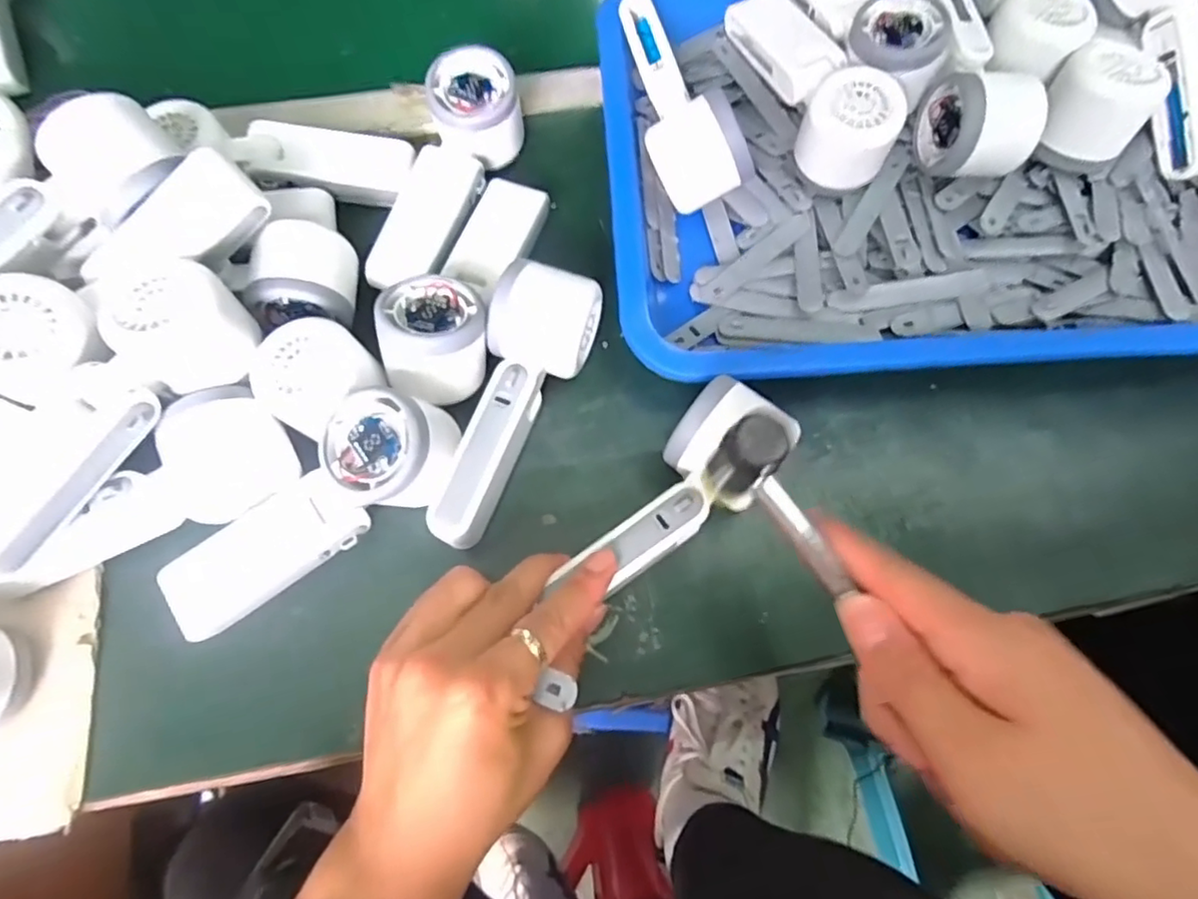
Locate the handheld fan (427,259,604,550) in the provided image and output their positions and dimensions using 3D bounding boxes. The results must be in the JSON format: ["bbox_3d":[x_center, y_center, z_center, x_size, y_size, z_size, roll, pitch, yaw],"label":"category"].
[{"bbox_3d":[-0.047,-0.023,0.344,0.052,0.057,0.159,16,69,5],"label":"handheld fan"}]

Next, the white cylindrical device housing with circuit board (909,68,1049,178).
[{"bbox_3d":[0.240,-0.210,0.396,0.055,0.058,0.058,-12,69,-6],"label":"white cylindrical device housing with circuit board"}]

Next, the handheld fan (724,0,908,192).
[{"bbox_3d":[0.138,-0.247,0.418,0.055,0.061,0.163,-17,70,-8],"label":"handheld fan"}]

